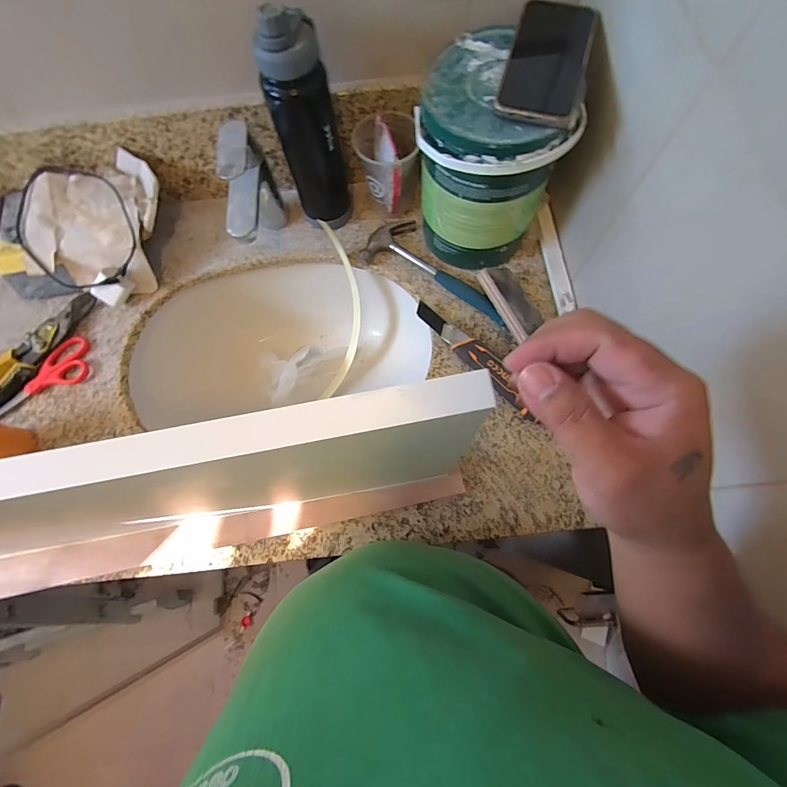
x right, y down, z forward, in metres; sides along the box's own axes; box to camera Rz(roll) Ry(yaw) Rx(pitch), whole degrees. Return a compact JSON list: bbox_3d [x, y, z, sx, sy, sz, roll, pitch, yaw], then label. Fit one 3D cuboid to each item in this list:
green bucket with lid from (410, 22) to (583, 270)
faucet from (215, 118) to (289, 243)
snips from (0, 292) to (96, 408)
[{"bbox_3d":[0.122,-0.285,0.506,0.166,0.203,0.166,-1,73,2],"label":"green bucket with lid"},{"bbox_3d":[-0.195,-0.260,0.546,0.039,0.167,0.139,-3,73,2],"label":"faucet"},{"bbox_3d":[-0.533,-0.062,0.571,0.060,0.025,0.222,35,77,12],"label":"snips"}]

